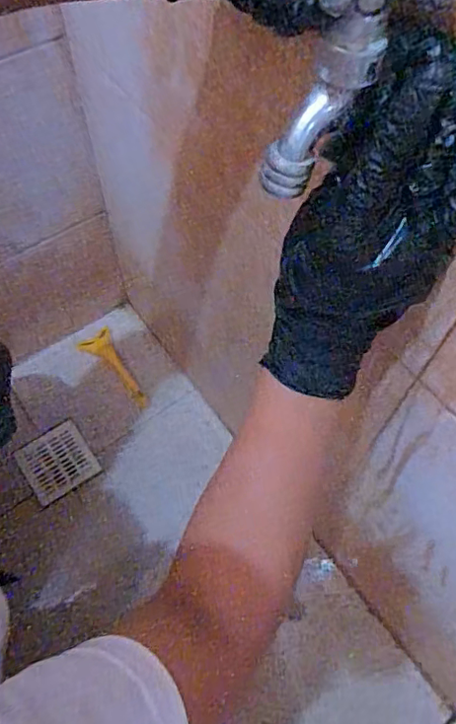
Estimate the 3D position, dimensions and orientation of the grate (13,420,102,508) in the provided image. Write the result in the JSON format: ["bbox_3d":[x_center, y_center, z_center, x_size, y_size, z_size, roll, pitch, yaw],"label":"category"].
[{"bbox_3d":[-0.260,0.154,0.846,0.099,0.008,0.103,-32,66,-18],"label":"grate"}]

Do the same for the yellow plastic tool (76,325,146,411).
[{"bbox_3d":[-0.189,0.018,0.904,0.055,0.027,0.150,-27,65,-15],"label":"yellow plastic tool"}]

